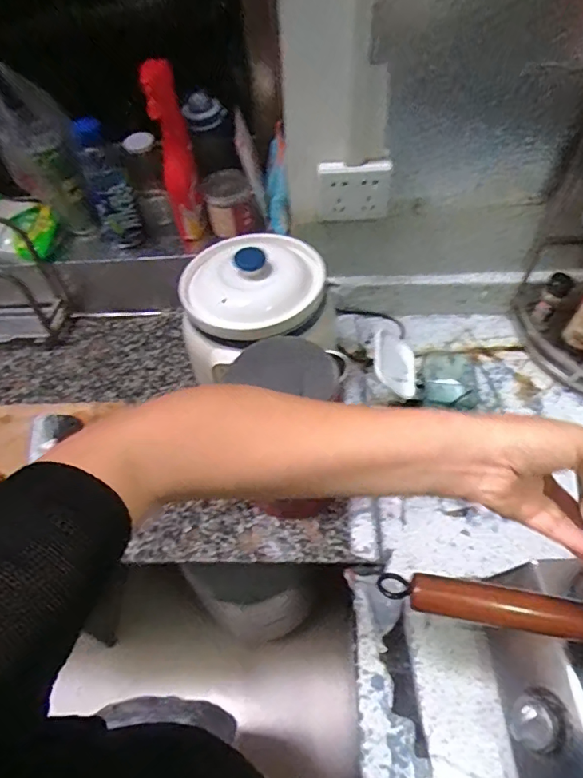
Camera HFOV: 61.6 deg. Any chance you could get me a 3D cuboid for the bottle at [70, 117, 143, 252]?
[{"bbox_3d":[-0.320,-0.352,0.849,0.069,0.202,0.101,-25,55,-16],"label":"bottle"}]

